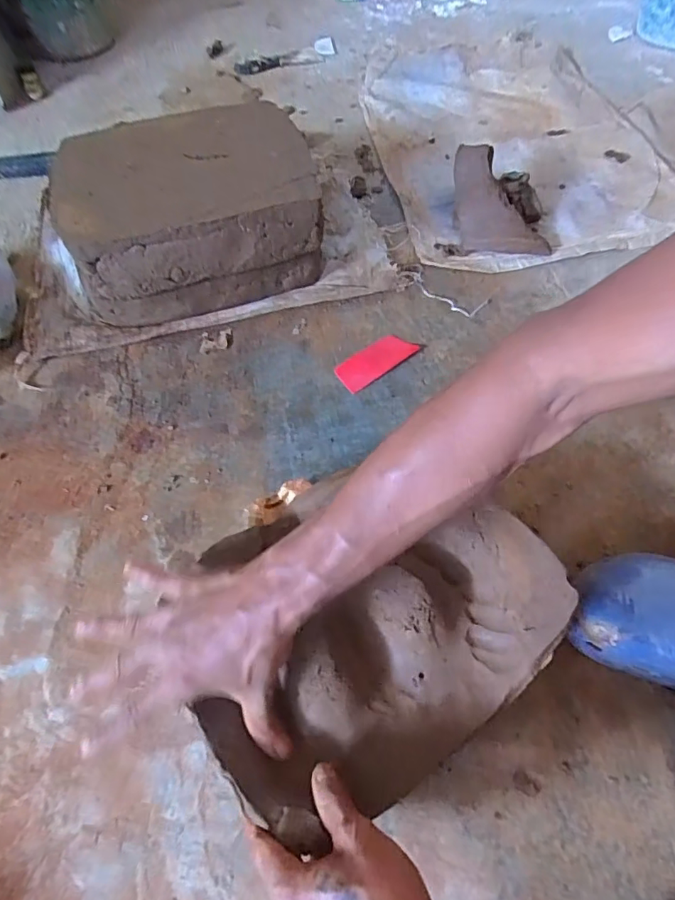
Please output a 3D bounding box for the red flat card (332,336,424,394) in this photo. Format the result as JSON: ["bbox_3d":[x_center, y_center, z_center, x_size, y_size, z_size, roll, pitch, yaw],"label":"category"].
[{"bbox_3d":[0.051,-0.117,0.635,0.109,0.005,0.046,-35,72,-12],"label":"red flat card"}]

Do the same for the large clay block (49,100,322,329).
[{"bbox_3d":[-0.186,-0.303,0.661,0.295,0.169,0.219,-14,60,-7],"label":"large clay block"}]

